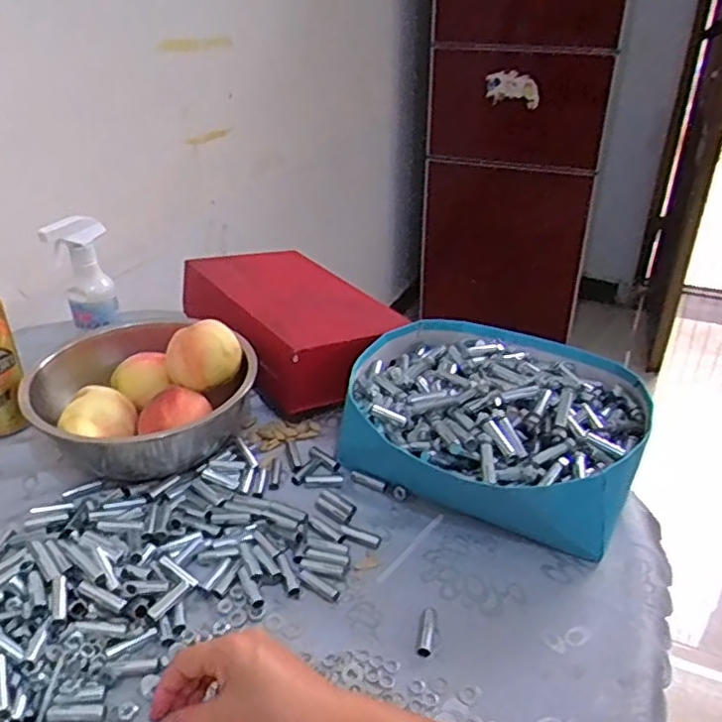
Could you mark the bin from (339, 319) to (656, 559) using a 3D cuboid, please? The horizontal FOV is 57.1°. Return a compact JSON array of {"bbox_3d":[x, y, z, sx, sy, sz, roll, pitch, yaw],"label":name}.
[{"bbox_3d":[0.137,0.065,0.702,0.285,0.105,0.262,11,33,17],"label":"bin"}]

